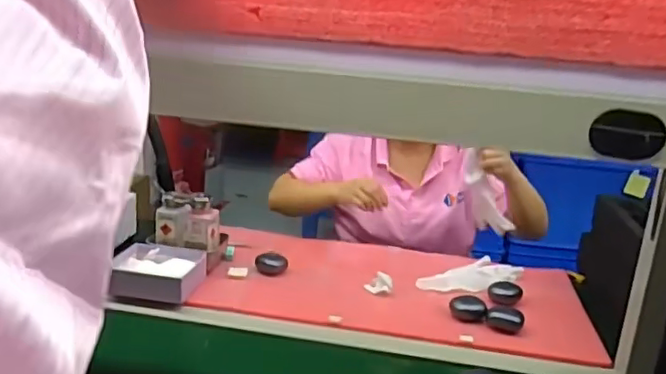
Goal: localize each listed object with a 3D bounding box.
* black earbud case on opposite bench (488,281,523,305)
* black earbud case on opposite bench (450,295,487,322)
[{"bbox_3d":[0.302,0.186,1.048,0.056,0.033,0.037,8,17,14],"label":"black earbud case on opposite bench"},{"bbox_3d":[0.222,0.202,0.984,0.056,0.030,0.050,8,17,12],"label":"black earbud case on opposite bench"}]

